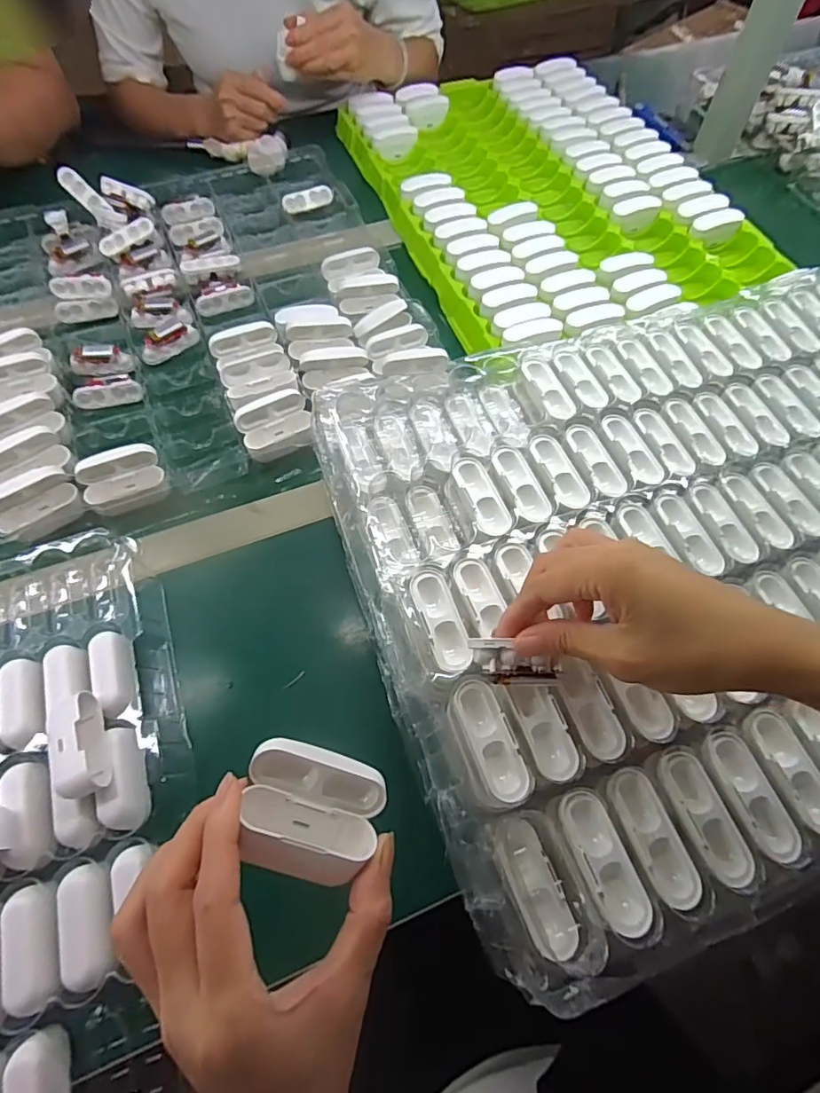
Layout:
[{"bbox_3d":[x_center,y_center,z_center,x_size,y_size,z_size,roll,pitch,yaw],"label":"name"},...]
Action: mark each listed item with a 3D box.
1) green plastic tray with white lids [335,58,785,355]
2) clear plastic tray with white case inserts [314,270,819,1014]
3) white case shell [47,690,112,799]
[{"bbox_3d":[0.175,-0.467,0.684,0.390,0.041,0.526,-19,64,-10],"label":"green plastic tray with white lids"},{"bbox_3d":[0.256,-0.027,0.385,0.593,0.032,0.394,-17,66,-12],"label":"clear plastic tray with white case inserts"},{"bbox_3d":[-0.215,0.128,0.339,0.026,0.026,0.064,-24,65,-12],"label":"white case shell"}]

